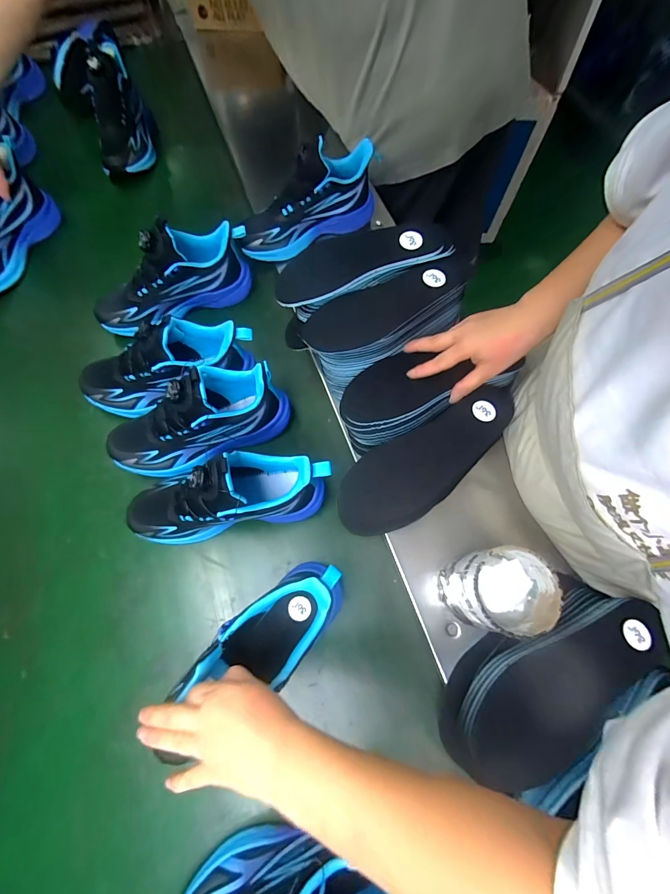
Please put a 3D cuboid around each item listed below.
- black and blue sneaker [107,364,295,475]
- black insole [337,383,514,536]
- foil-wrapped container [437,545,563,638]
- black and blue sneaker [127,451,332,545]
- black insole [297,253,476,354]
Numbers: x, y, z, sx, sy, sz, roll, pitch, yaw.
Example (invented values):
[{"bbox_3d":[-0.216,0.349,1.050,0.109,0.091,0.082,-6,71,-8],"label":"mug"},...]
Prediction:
[{"bbox_3d":[-0.195,-0.039,0.485,0.244,0.138,0.096,-23,73,-8],"label":"black and blue sneaker"},{"bbox_3d":[0.112,0.020,0.419,0.235,0.011,0.090,-32,91,-3],"label":"black insole"},{"bbox_3d":[0.172,0.153,0.392,0.081,0.116,0.077,6,70,1],"label":"foil-wrapped container"},{"bbox_3d":[-0.140,0.057,0.447,0.265,0.139,0.094,-8,72,-3],"label":"black and blue sneaker"},{"bbox_3d":[0.068,-0.174,0.425,0.224,0.015,0.068,-27,73,-11],"label":"black insole"}]

